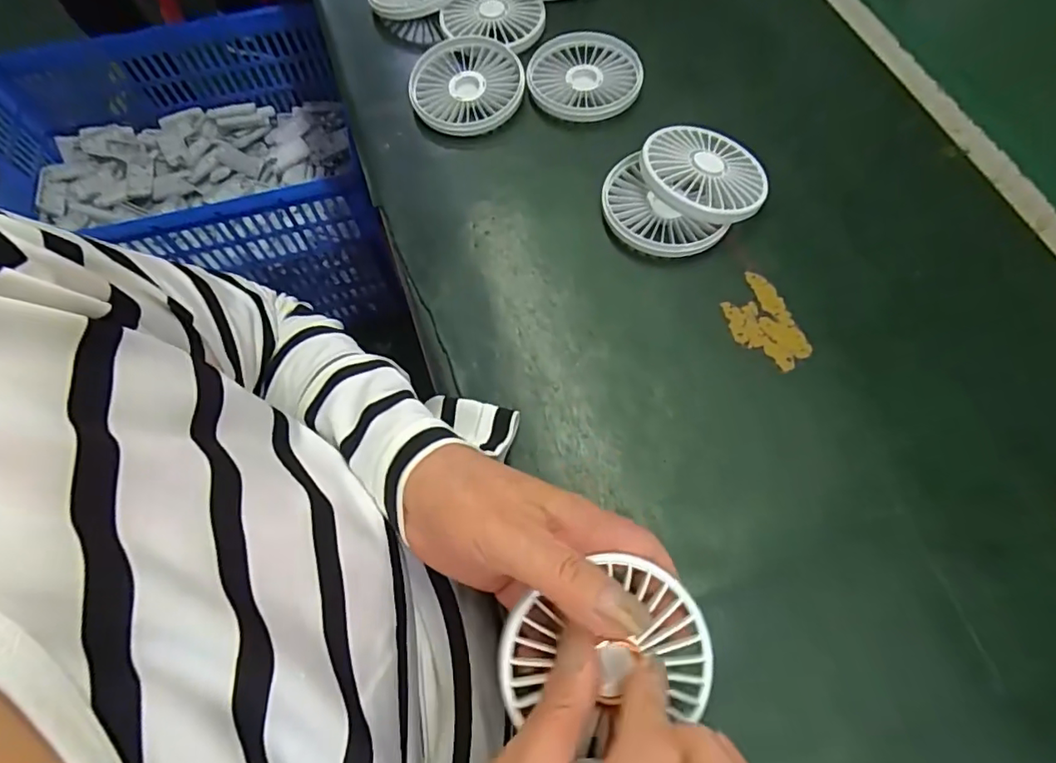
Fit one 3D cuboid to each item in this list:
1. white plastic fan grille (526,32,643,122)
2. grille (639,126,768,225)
[{"bbox_3d":[0.044,-0.241,0.439,0.086,0.016,0.083,-5,66,0],"label":"white plastic fan grille"},{"bbox_3d":[0.122,-0.146,0.382,0.086,0.016,0.086,4,59,-7],"label":"grille"}]

